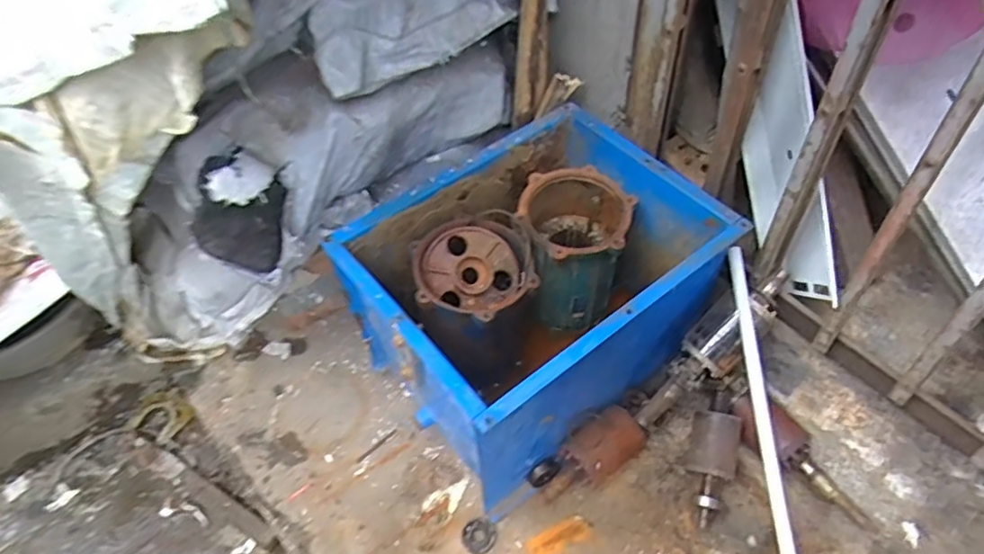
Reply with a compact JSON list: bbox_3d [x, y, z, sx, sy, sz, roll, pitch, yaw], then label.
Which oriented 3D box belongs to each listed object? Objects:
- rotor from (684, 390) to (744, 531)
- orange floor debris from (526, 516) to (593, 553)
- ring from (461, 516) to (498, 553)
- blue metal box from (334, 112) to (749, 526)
[{"bbox_3d":[0.314,0.257,0.887,0.070,0.078,0.181,11,68,12],"label":"rotor"},{"bbox_3d":[0.095,0.367,0.875,0.091,0.004,0.034,-22,54,-15],"label":"orange floor debris"},{"bbox_3d":[-0.018,0.364,0.882,0.048,0.010,0.050,-1,51,1],"label":"ring"},{"bbox_3d":[0.062,0.032,0.903,0.431,0.299,0.339,-31,57,-21],"label":"blue metal box"}]

